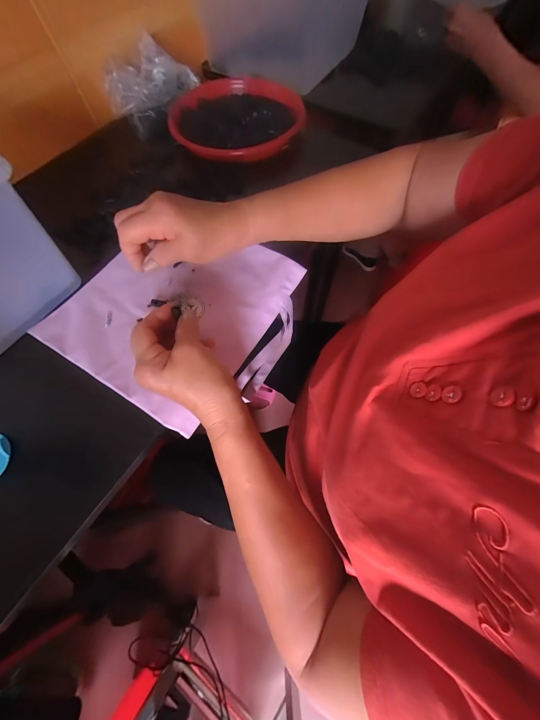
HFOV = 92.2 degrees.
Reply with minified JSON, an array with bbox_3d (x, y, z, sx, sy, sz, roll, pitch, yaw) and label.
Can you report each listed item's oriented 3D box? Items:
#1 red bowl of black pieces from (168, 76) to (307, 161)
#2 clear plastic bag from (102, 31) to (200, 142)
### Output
[{"bbox_3d":[-0.055,-0.446,0.477,0.229,0.036,0.232,0,67,0],"label":"red bowl of black pieces"},{"bbox_3d":[-0.224,-0.509,0.477,0.134,0.061,0.158,8,67,4],"label":"clear plastic bag"}]

